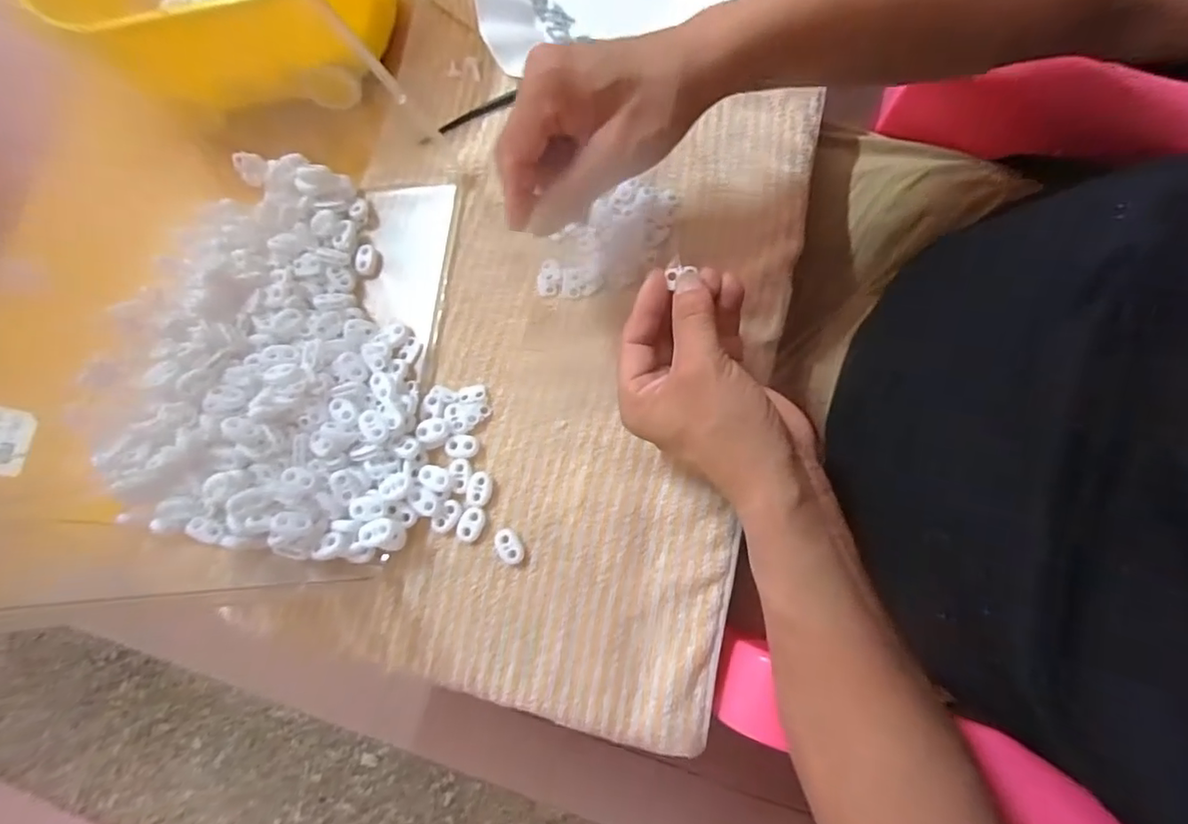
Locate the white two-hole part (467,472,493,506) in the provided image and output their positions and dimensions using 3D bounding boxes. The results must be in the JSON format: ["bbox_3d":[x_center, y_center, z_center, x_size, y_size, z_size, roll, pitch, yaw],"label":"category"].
[{"bbox_3d":[-0.074,0.050,0.369,0.015,0.004,0.021,3,79,8],"label":"white two-hole part"}]

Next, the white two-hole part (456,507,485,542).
[{"bbox_3d":[-0.079,0.072,0.365,0.015,0.005,0.023,26,83,12],"label":"white two-hole part"}]

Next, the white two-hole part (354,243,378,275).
[{"bbox_3d":[-0.164,-0.110,0.410,0.014,0.009,0.021,5,79,8],"label":"white two-hole part"}]

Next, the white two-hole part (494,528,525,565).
[{"bbox_3d":[-0.054,0.085,0.361,0.015,0.007,0.023,-31,76,0],"label":"white two-hole part"}]

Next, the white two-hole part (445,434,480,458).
[{"bbox_3d":[-0.087,0.022,0.374,0.022,0.004,0.015,2,78,8],"label":"white two-hole part"}]

